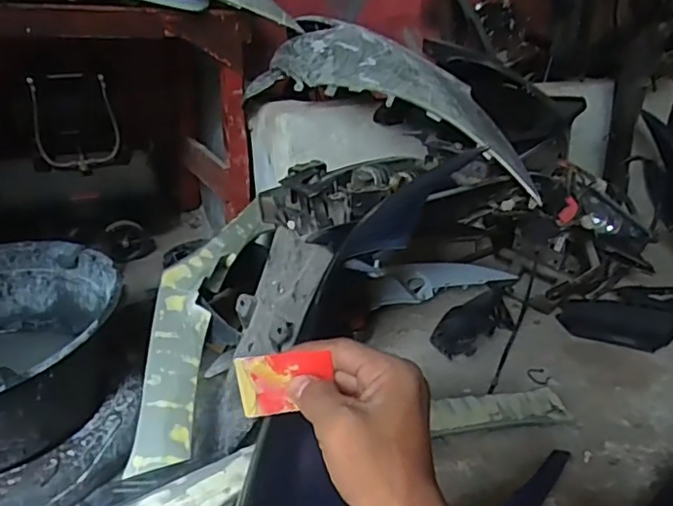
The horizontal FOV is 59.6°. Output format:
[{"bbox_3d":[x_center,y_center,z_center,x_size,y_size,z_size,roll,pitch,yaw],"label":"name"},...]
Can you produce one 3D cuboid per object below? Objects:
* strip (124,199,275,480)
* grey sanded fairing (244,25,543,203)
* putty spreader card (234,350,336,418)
[{"bbox_3d":[-0.246,0.088,1.051,0.142,0.034,0.663,21,37,-7],"label":"strip"},{"bbox_3d":[0.110,-0.309,1.134,0.678,0.169,0.153,32,35,30],"label":"grey sanded fairing"},{"bbox_3d":[-0.032,0.081,0.361,0.055,0.041,0.008,-5,24,-3],"label":"putty spreader card"}]

